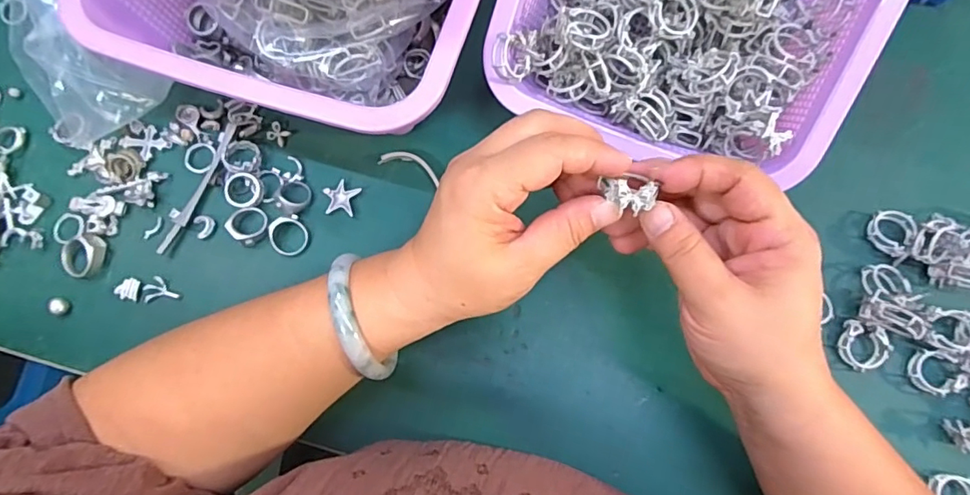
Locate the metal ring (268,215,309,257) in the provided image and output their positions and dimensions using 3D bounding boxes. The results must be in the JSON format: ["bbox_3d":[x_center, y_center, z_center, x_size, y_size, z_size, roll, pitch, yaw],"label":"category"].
[{"bbox_3d":[-0.126,-0.007,0.328,0.023,0.004,0.025,-1,93,-16],"label":"metal ring"}]

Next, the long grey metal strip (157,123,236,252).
[{"bbox_3d":[-0.187,-0.039,0.335,0.010,0.004,0.096,22,80,5],"label":"long grey metal strip"}]

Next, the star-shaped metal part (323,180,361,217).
[{"bbox_3d":[-0.095,-0.033,0.335,0.022,0.004,0.023,12,79,3],"label":"star-shaped metal part"}]

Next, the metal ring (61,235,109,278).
[{"bbox_3d":[-0.257,0.006,0.325,0.027,0.010,0.025,0,79,1],"label":"metal ring"}]

